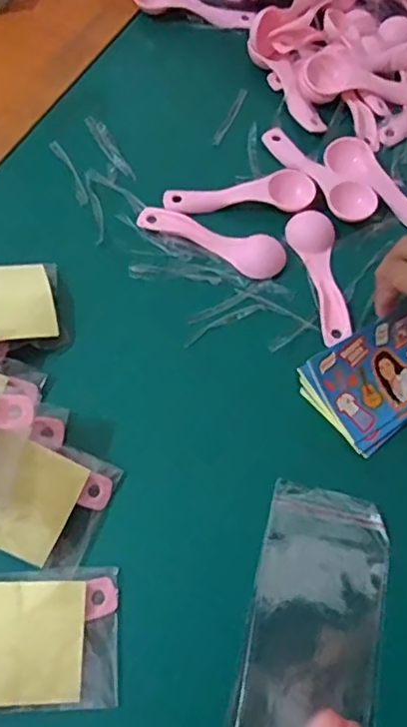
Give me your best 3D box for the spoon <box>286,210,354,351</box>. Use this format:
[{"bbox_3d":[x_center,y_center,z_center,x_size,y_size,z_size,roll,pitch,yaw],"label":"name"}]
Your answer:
[{"bbox_3d":[0.086,-0.064,0.419,0.031,0.009,0.107,-9,68,-4],"label":"spoon"}]

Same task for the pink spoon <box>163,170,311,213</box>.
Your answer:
[{"bbox_3d":[0.027,-0.131,0.449,0.112,0.012,0.033,-1,68,-1],"label":"pink spoon"}]

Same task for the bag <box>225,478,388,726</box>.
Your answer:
[{"bbox_3d":[0.063,0.166,0.319,0.087,0.017,0.191,10,69,4],"label":"bag"}]

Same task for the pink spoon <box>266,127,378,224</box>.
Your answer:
[{"bbox_3d":[0.089,-0.153,0.457,0.033,0.014,0.112,-36,72,-14],"label":"pink spoon"}]

